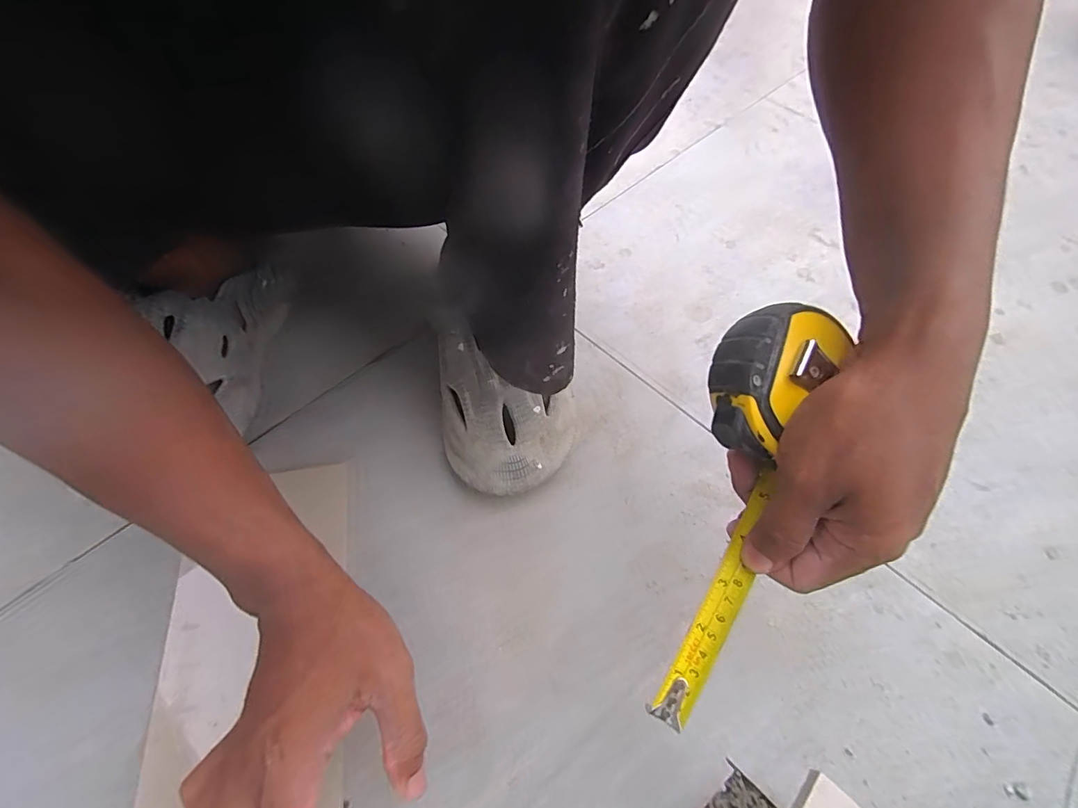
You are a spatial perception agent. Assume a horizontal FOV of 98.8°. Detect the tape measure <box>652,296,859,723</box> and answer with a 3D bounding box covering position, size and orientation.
[{"bbox_3d":[0.106,0.056,0.236,0.058,0.032,0.211,10,96,2],"label":"tape measure"}]

